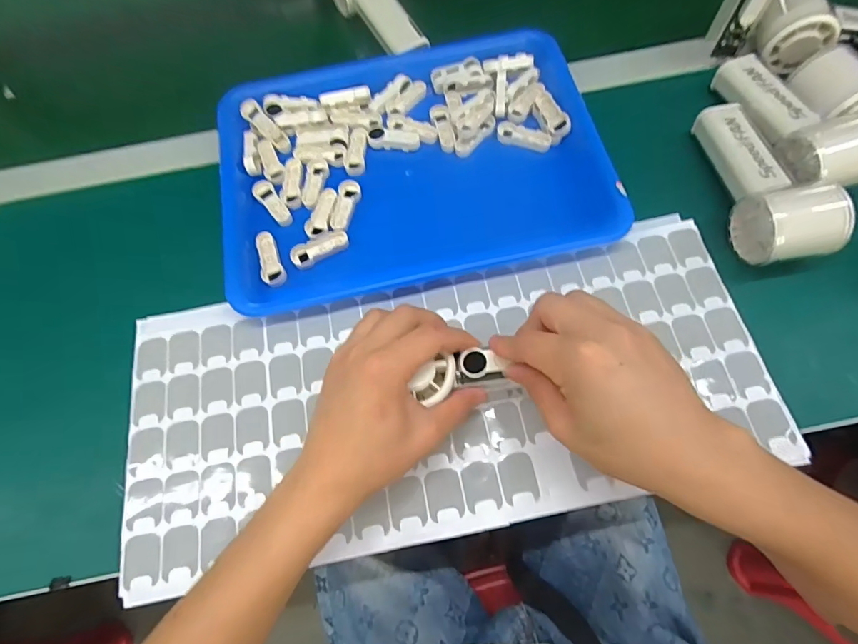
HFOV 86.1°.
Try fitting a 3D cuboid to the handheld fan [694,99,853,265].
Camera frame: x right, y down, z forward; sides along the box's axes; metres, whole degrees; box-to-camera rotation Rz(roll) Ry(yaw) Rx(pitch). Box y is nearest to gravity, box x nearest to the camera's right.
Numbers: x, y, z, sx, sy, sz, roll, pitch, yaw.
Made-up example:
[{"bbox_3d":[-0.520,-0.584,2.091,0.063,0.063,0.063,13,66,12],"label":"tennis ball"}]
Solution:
[{"bbox_3d":[0.271,-0.120,0.377,0.053,0.057,0.152,-7,66,0],"label":"handheld fan"}]

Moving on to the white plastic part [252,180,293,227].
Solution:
[{"bbox_3d":[-0.144,-0.110,0.420,0.018,0.007,0.055,-33,69,-11],"label":"white plastic part"}]

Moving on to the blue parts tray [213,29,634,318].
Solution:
[{"bbox_3d":[-0.022,-0.156,0.424,0.331,0.031,0.262,-11,66,-2],"label":"blue parts tray"}]

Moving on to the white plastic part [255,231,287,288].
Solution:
[{"bbox_3d":[-0.140,-0.055,0.399,0.019,0.008,0.051,-21,67,-6],"label":"white plastic part"}]

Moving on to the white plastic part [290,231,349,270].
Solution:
[{"bbox_3d":[-0.096,-0.064,0.402,0.051,0.010,0.019,-28,68,-9],"label":"white plastic part"}]

